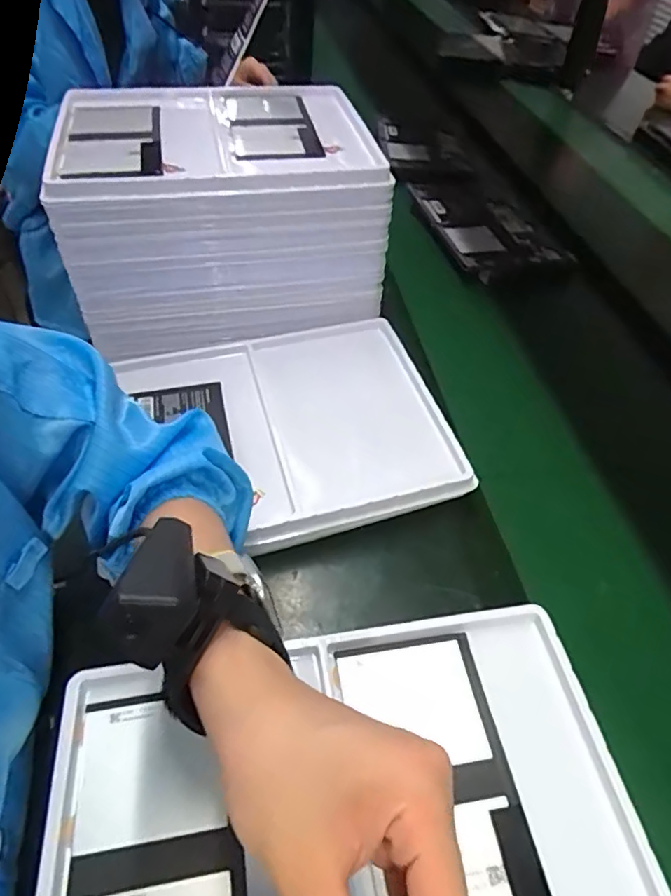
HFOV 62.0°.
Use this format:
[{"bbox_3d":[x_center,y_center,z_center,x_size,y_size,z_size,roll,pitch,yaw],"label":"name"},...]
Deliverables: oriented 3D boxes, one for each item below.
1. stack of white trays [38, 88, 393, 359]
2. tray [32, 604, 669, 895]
[{"bbox_3d":[-0.128,-0.269,0.634,0.322,0.173,0.266,-7,50,-11],"label":"stack of white trays"},{"bbox_3d":[0.005,0.221,0.302,0.322,0.020,0.236,-4,49,-9],"label":"tray"}]

